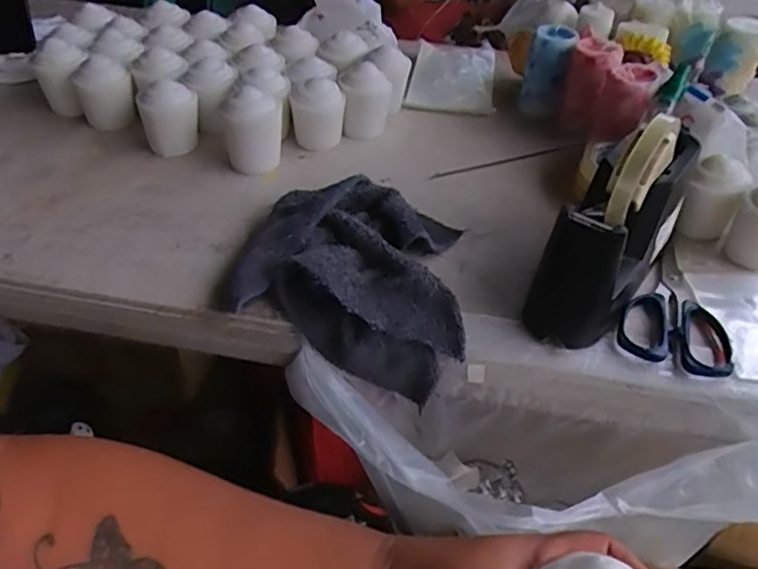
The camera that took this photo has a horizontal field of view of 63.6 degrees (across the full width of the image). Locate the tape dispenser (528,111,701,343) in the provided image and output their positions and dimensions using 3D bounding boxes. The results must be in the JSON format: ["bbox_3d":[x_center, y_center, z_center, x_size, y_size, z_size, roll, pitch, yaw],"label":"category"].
[{"bbox_3d":[0.179,-0.047,0.456,0.057,0.137,0.171,29,48,26],"label":"tape dispenser"}]

